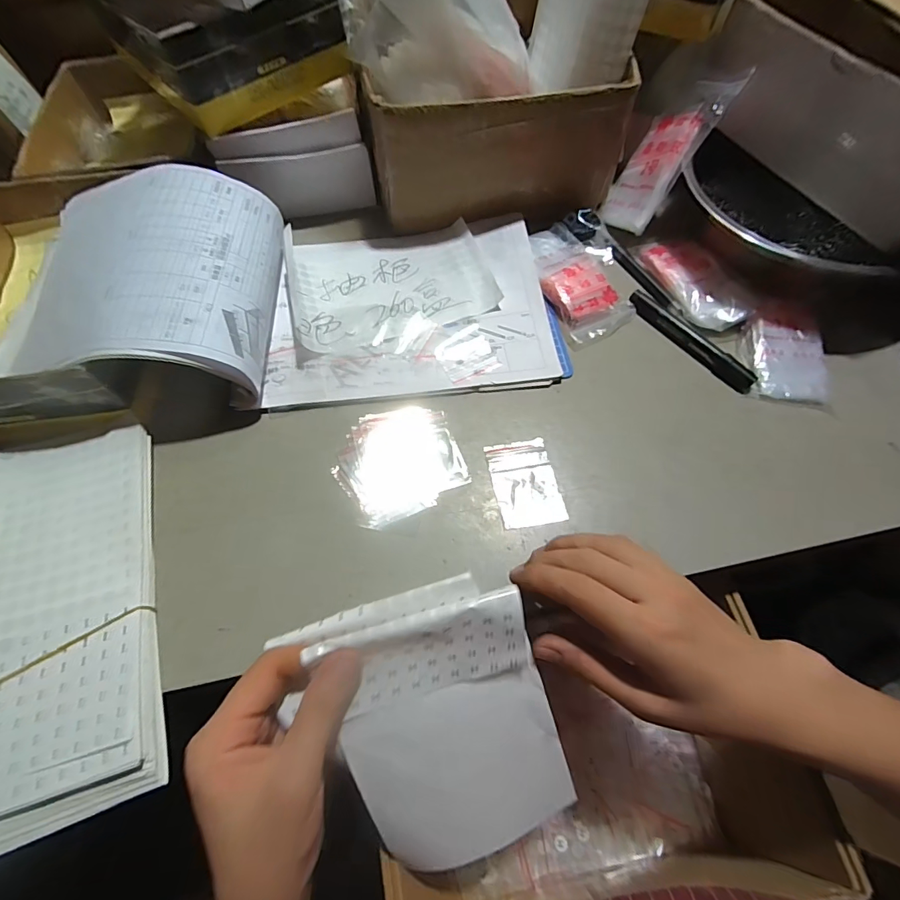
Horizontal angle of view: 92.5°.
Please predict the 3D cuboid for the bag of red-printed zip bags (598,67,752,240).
[{"bbox_3d":[0.212,-0.298,0.437,0.015,0.147,0.077,18,24,-38],"label":"bag of red-printed zip bags"}]

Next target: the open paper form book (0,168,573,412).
[{"bbox_3d":[-0.140,-0.149,0.382,0.479,0.071,0.214,-3,62,-3],"label":"open paper form book"}]

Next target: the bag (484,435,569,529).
[{"bbox_3d":[0.058,0.025,0.334,0.047,0.004,0.069,-9,63,-6],"label":"bag"}]

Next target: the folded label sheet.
[{"bbox_3d":[-0.002,0.170,0.268,0.129,0.020,0.182,-22,103,-7],"label":"folded label sheet"}]

